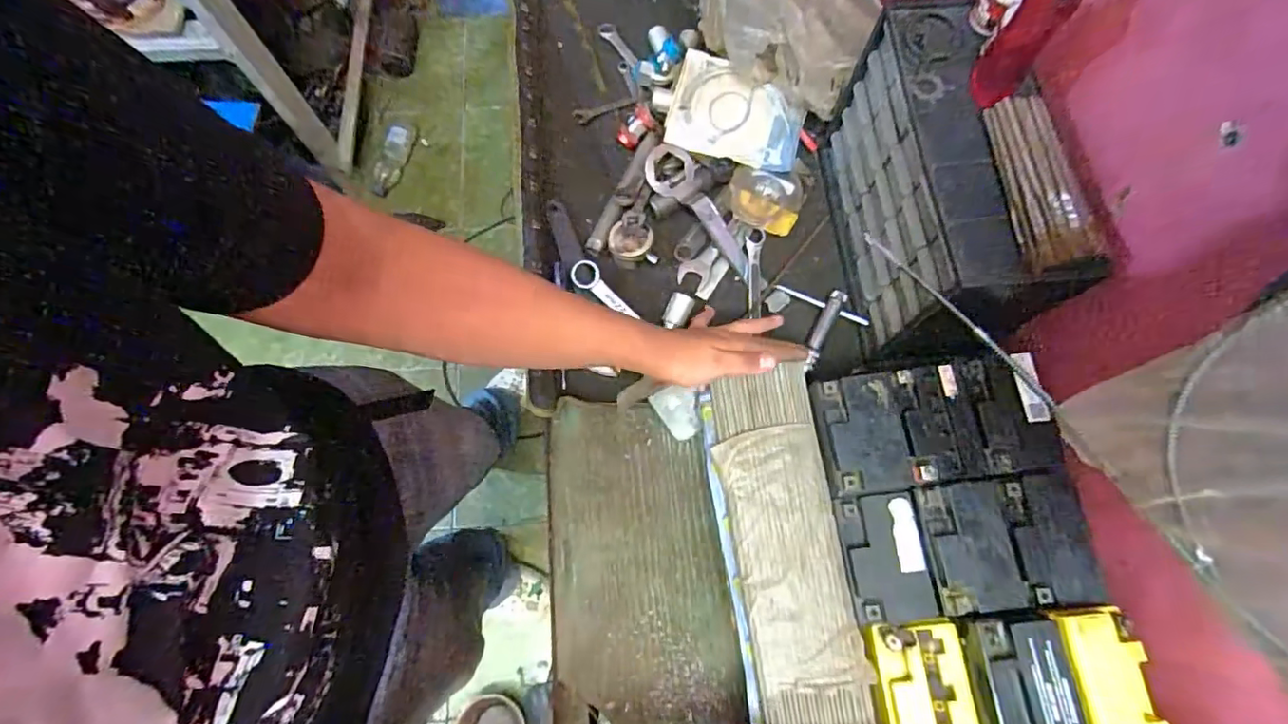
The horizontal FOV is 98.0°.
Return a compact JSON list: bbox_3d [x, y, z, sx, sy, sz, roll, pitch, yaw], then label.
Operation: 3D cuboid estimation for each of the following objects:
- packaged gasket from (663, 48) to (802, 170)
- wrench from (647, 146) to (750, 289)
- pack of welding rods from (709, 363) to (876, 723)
[{"bbox_3d":[0.116,-0.310,0.699,0.165,0.016,0.122,17,89,0],"label":"packaged gasket"},{"bbox_3d":[0.071,-0.180,0.679,0.062,0.023,0.192,-36,89,-10],"label":"wrench"},{"bbox_3d":[0.132,0.173,0.521,0.099,0.025,0.332,-7,72,-2],"label":"pack of welding rods"}]

